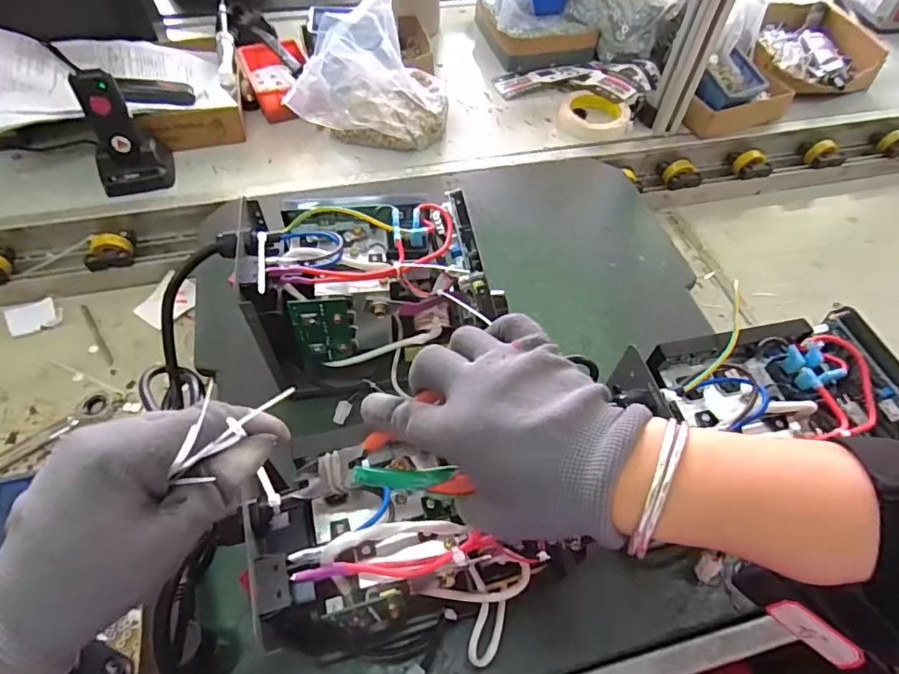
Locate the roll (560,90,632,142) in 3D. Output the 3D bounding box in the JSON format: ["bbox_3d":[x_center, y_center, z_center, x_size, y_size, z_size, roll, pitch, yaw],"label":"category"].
[{"bbox_3d":[0.228,-0.351,0.811,0.108,0.025,0.116,4,56,0],"label":"roll"}]

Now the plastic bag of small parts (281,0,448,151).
[{"bbox_3d":[-0.108,-0.373,0.724,0.211,0.174,0.134,6,56,2],"label":"plastic bag of small parts"}]

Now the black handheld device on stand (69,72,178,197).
[{"bbox_3d":[-0.426,-0.264,0.659,0.089,0.148,0.047,-22,40,-16],"label":"black handheld device on stand"}]

